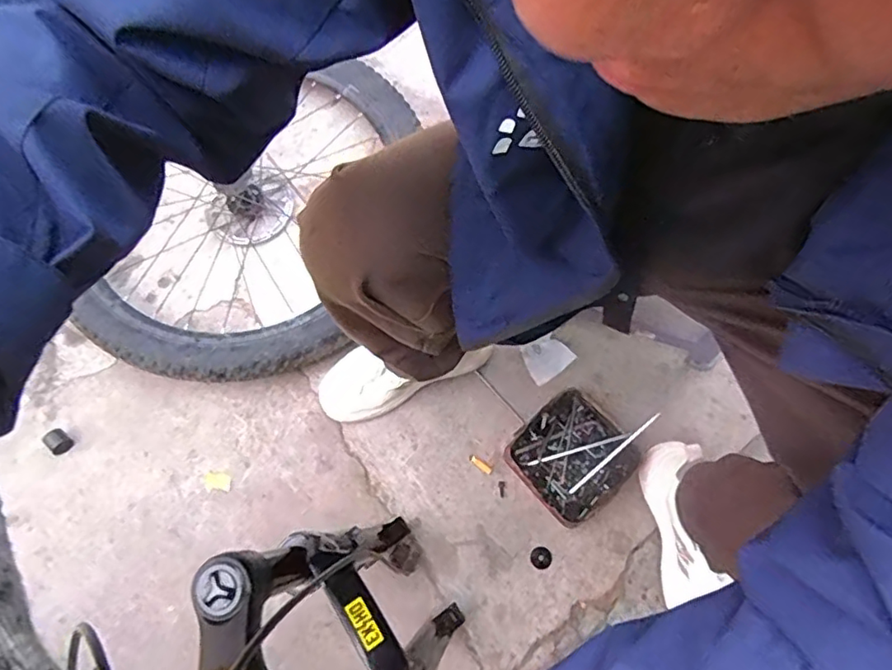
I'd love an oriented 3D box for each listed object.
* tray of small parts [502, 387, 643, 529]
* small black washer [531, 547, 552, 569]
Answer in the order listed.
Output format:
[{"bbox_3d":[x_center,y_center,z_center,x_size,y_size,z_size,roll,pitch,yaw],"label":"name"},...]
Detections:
[{"bbox_3d":[0.192,0.186,0.868,0.164,0.045,0.162,-42,78,-13],"label":"tray of small parts"},{"bbox_3d":[0.140,0.328,0.838,0.030,0.004,0.030,0,73,-1],"label":"small black washer"}]

